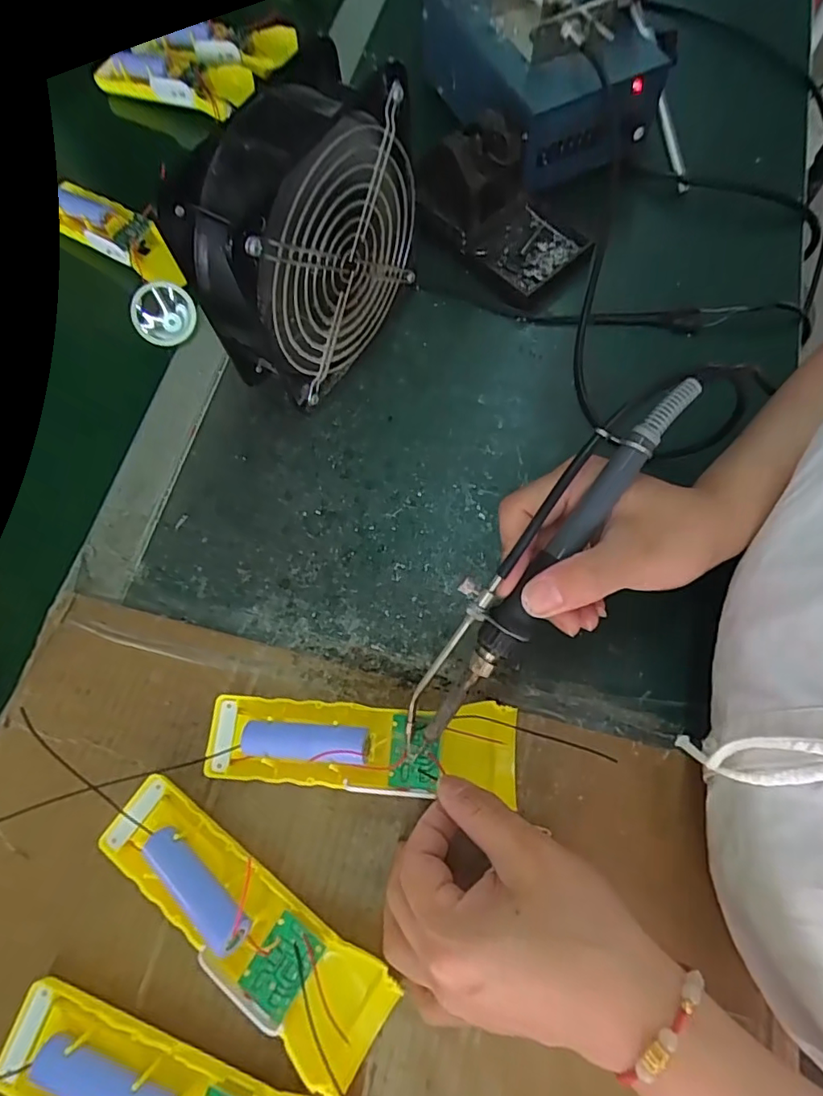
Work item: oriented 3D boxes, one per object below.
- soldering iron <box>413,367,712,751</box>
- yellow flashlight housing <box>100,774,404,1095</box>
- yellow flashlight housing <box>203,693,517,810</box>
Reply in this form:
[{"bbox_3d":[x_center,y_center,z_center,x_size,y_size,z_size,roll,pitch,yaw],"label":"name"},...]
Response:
[{"bbox_3d":[0.057,0.005,0.250,0.033,0.018,0.196,38,95,12],"label":"soldering iron"},{"bbox_3d":[-0.080,0.173,0.253,0.158,0.040,0.048,30,75,14],"label":"yellow flashlight housing"},{"bbox_3d":[-0.026,0.100,0.280,0.156,0.021,0.043,1,69,4],"label":"yellow flashlight housing"}]

